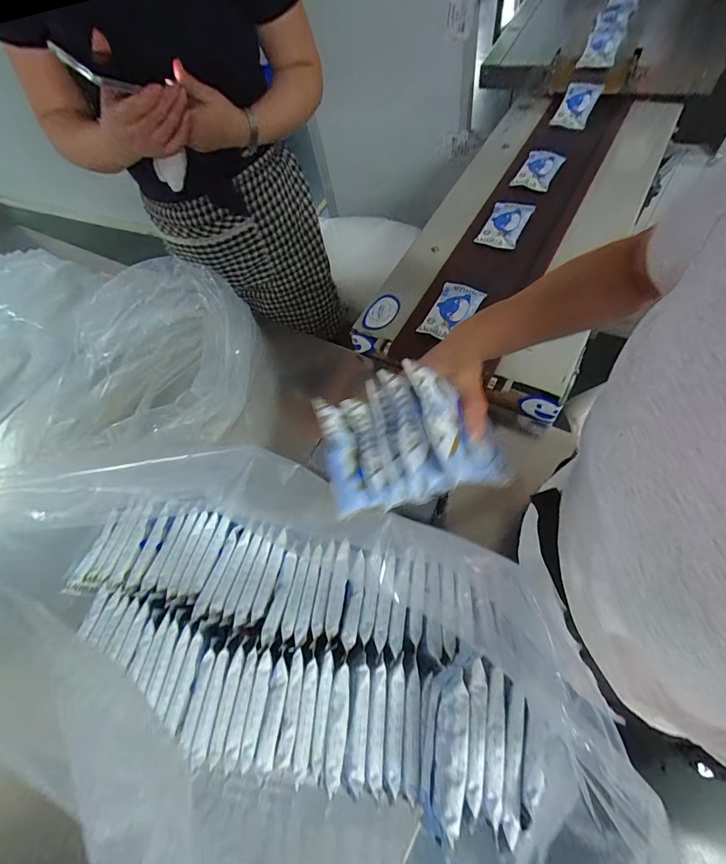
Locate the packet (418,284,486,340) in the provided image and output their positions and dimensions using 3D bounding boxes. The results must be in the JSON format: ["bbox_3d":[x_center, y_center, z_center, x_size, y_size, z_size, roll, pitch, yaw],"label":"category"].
[{"bbox_3d":[0.179,-0.243,0.758,0.083,0.017,0.146,25,65,16],"label":"packet"}]

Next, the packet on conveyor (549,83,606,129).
[{"bbox_3d":[0.577,-0.881,1.034,0.084,0.020,0.134,26,86,11],"label":"packet on conveyor"}]

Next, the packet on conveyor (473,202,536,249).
[{"bbox_3d":[0.321,-0.469,0.863,0.084,0.020,0.140,25,65,16],"label":"packet on conveyor"}]

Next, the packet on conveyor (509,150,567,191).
[{"bbox_3d":[0.431,-0.644,0.942,0.085,0.016,0.140,27,65,17],"label":"packet on conveyor"}]

